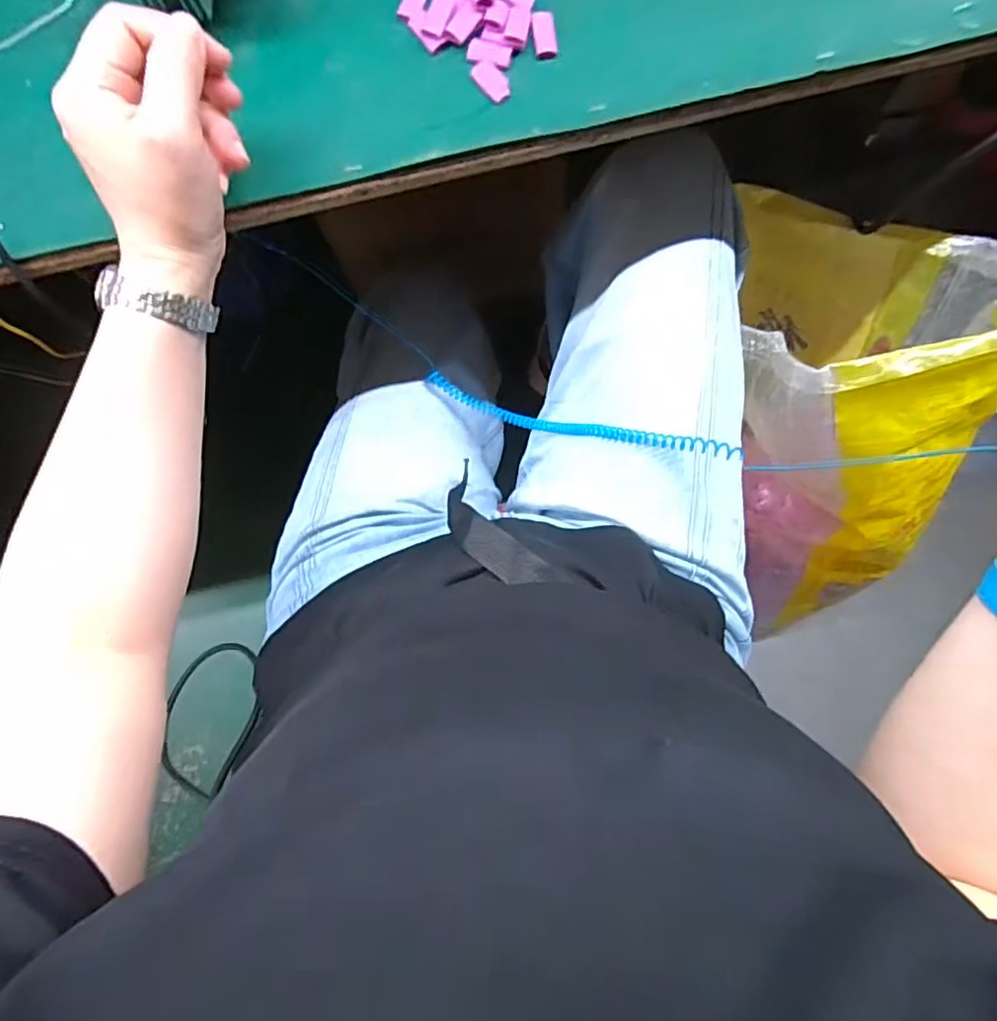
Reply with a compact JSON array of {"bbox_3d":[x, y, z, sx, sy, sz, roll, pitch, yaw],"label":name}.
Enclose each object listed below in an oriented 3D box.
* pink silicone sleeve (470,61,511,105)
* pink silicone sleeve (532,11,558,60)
[{"bbox_3d":[-0.004,-0.245,0.340,0.014,0.004,0.027,-40,84,-4],"label":"pink silicone sleeve"},{"bbox_3d":[0.027,-0.273,0.342,0.013,0.004,0.028,-6,83,0],"label":"pink silicone sleeve"}]

